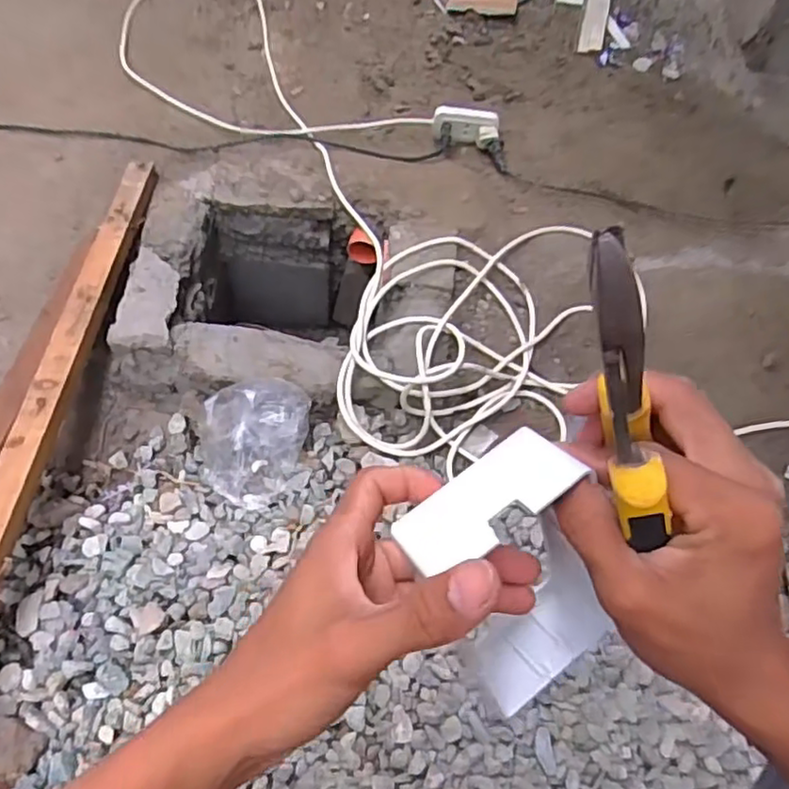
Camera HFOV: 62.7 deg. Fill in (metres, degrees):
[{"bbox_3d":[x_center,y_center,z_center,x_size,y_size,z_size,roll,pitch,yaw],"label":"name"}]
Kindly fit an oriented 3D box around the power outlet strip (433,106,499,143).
[{"bbox_3d":[0.132,-0.498,1.198,0.118,0.045,0.054,6,60,-2],"label":"power outlet strip"}]

